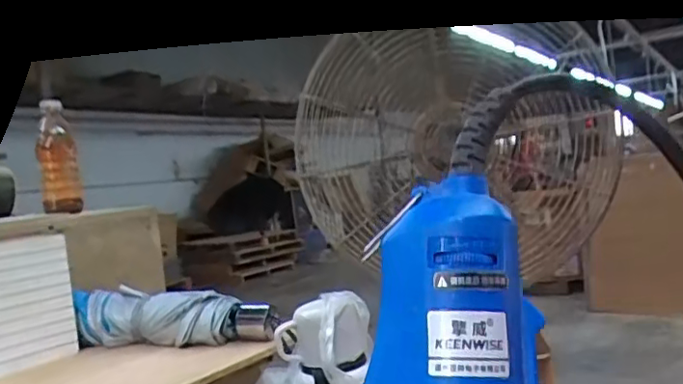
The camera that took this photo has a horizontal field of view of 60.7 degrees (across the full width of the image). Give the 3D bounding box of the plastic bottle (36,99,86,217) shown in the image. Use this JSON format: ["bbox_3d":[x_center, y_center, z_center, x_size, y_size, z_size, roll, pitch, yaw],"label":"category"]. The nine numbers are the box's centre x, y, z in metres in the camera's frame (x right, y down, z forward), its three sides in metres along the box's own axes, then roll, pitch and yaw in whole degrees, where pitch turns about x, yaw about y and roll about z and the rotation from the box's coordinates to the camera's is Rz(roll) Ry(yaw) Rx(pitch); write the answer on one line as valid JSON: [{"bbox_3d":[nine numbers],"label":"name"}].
[{"bbox_3d":[-0.468,-0.059,0.967,0.058,0.182,0.064,-7,2,-21],"label":"plastic bottle"}]

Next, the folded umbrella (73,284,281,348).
[{"bbox_3d":[-0.202,0.152,0.705,0.277,0.066,0.054,-5,2,20],"label":"folded umbrella"}]

